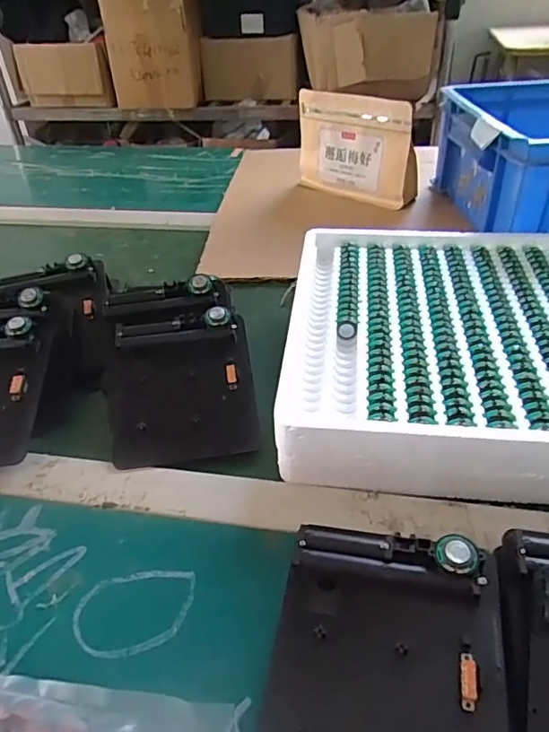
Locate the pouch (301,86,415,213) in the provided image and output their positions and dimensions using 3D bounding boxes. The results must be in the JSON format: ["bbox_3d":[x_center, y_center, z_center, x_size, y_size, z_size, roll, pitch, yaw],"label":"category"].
[{"bbox_3d":[0.107,-0.294,0.708,0.053,0.119,0.174,-32,47,-32],"label":"pouch"}]

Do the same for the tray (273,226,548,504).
[{"bbox_3d":[0.173,-0.029,0.445,0.311,0.054,0.300,2,39,7],"label":"tray"}]

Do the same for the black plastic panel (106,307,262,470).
[{"bbox_3d":[-0.073,0.016,0.417,0.111,0.014,0.124,-6,62,-6],"label":"black plastic panel"}]

